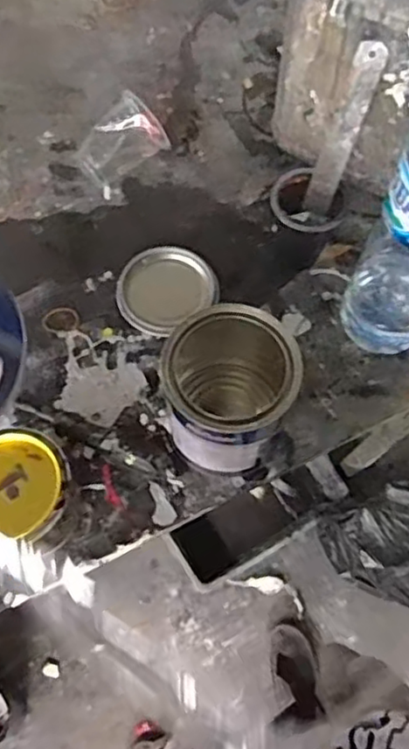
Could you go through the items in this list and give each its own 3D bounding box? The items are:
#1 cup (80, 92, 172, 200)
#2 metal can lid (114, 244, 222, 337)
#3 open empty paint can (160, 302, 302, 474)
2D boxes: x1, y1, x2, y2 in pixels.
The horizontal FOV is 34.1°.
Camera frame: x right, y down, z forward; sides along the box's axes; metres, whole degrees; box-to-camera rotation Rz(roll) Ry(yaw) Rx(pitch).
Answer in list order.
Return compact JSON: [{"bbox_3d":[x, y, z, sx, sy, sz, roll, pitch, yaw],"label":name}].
[{"bbox_3d":[-0.091,-0.254,0.727,0.088,0.066,0.066,-40,74,-16],"label":"cup"},{"bbox_3d":[-0.042,-0.092,0.697,0.100,0.011,0.089,-36,73,-15],"label":"metal can lid"},{"bbox_3d":[0.020,0.014,0.582,0.106,0.131,0.103,1,68,-1],"label":"open empty paint can"}]

